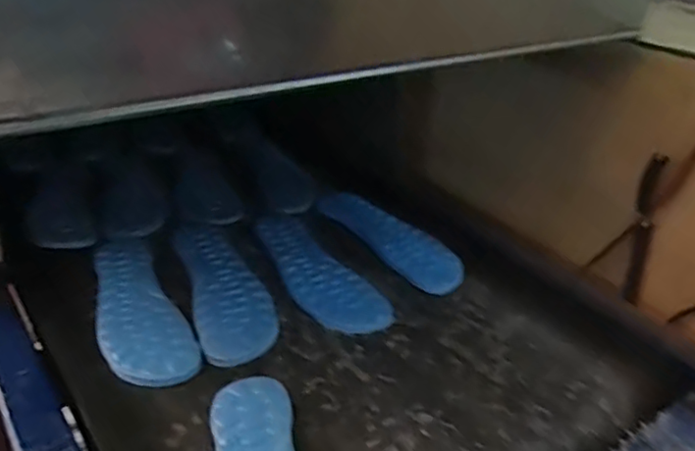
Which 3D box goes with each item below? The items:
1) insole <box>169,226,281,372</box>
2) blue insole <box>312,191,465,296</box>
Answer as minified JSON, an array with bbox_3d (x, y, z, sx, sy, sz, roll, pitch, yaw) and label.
[{"bbox_3d":[-0.144,0.060,0.713,0.080,0.020,0.263,-10,32,-19],"label":"insole"},{"bbox_3d":[0.048,0.010,0.826,0.087,0.020,0.260,-15,33,-28],"label":"blue insole"}]

